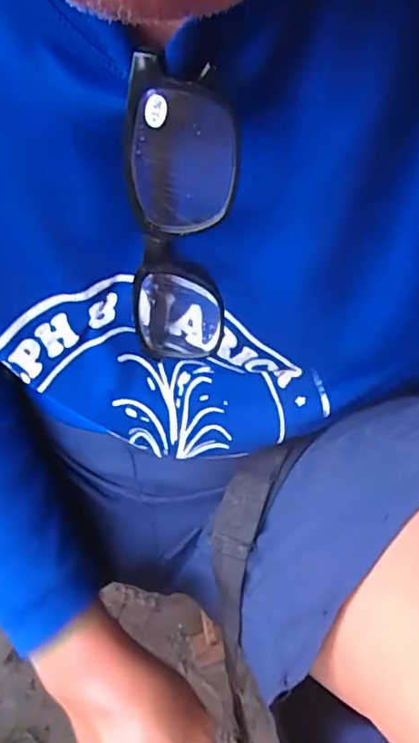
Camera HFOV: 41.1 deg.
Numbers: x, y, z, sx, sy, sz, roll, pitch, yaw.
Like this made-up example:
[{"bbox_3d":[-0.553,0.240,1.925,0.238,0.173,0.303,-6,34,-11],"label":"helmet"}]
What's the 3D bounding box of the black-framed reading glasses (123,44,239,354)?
[{"bbox_3d":[-0.011,-0.056,0.227,0.041,0.133,0.033,15,58,7],"label":"black-framed reading glasses"}]

